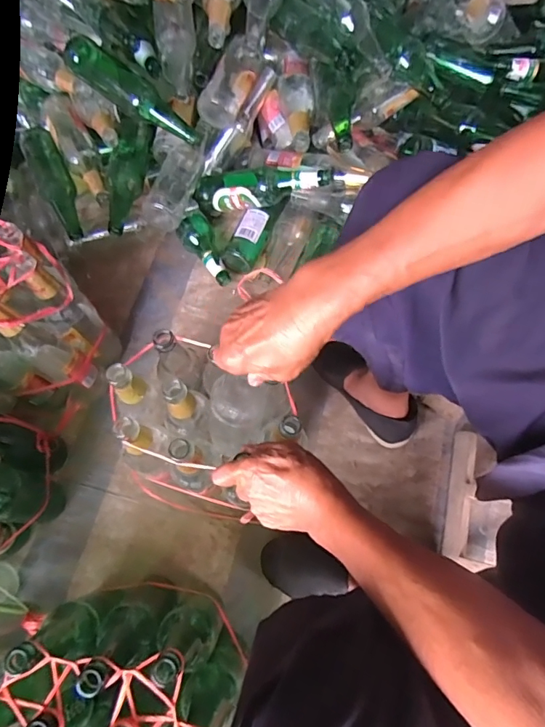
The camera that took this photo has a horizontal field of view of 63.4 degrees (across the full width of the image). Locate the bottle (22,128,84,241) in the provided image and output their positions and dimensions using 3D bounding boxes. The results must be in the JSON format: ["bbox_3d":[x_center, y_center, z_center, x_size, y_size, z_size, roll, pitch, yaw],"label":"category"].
[{"bbox_3d":[-0.419,-0.343,0.858,0.064,0.064,0.265,-27,72,-9],"label":"bottle"}]

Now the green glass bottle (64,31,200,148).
[{"bbox_3d":[-0.253,-0.482,0.792,0.260,0.083,0.067,36,74,13],"label":"green glass bottle"}]

